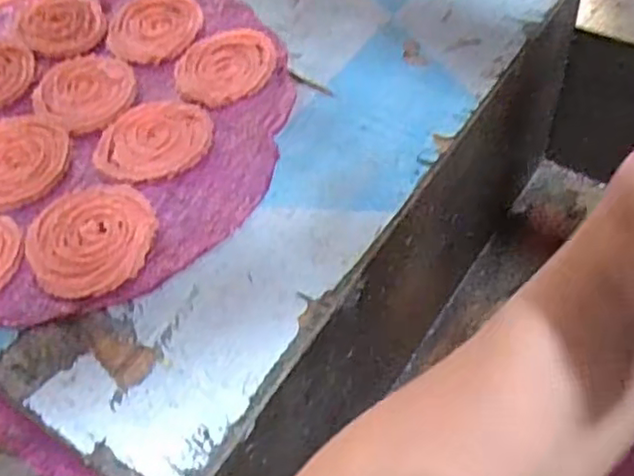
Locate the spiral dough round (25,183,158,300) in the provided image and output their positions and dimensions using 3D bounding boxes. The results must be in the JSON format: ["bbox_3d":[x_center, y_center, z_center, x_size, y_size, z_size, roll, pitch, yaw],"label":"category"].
[{"bbox_3d":[-0.149,-0.003,0.428,0.081,0.010,0.092,-31,59,-16],"label":"spiral dough round"}]

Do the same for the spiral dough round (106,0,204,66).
[{"bbox_3d":[-0.137,-0.181,0.555,0.075,0.004,0.093,4,56,8],"label":"spiral dough round"}]

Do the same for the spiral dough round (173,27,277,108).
[{"bbox_3d":[-0.073,-0.135,0.513,0.075,0.006,0.083,25,61,20],"label":"spiral dough round"}]

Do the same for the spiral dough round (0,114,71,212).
[{"bbox_3d":[-0.220,-0.056,0.476,0.074,0.010,0.087,-14,56,-5],"label":"spiral dough round"}]

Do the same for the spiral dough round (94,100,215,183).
[{"bbox_3d":[-0.119,-0.072,0.474,0.080,0.004,0.076,-2,55,3],"label":"spiral dough round"}]

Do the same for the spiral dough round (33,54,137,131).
[{"bbox_3d":[-0.181,-0.116,0.514,0.079,0.006,0.074,-2,55,3],"label":"spiral dough round"}]

